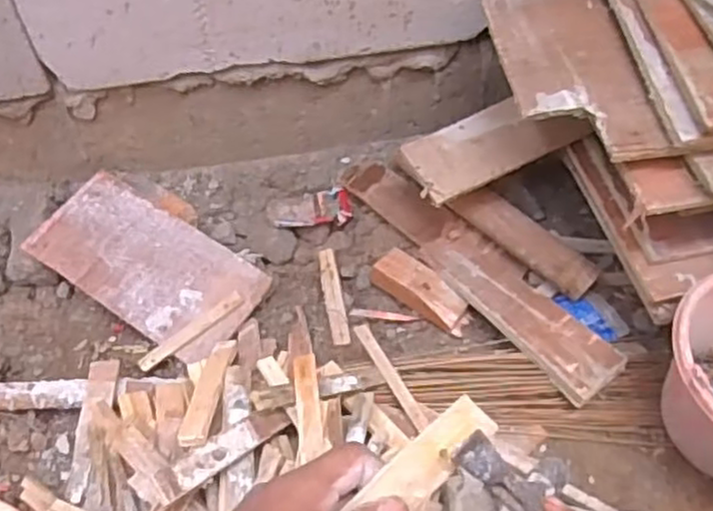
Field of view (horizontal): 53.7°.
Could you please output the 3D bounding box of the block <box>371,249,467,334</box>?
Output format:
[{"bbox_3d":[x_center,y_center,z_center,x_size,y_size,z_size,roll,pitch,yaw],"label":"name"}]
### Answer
[{"bbox_3d":[0.092,0.046,0.996,0.141,0.034,0.048,32,59,23],"label":"block"}]

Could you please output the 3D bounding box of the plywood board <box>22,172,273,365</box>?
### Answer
[{"bbox_3d":[-0.287,0.013,0.977,0.308,0.011,0.158,32,64,9],"label":"plywood board"}]

